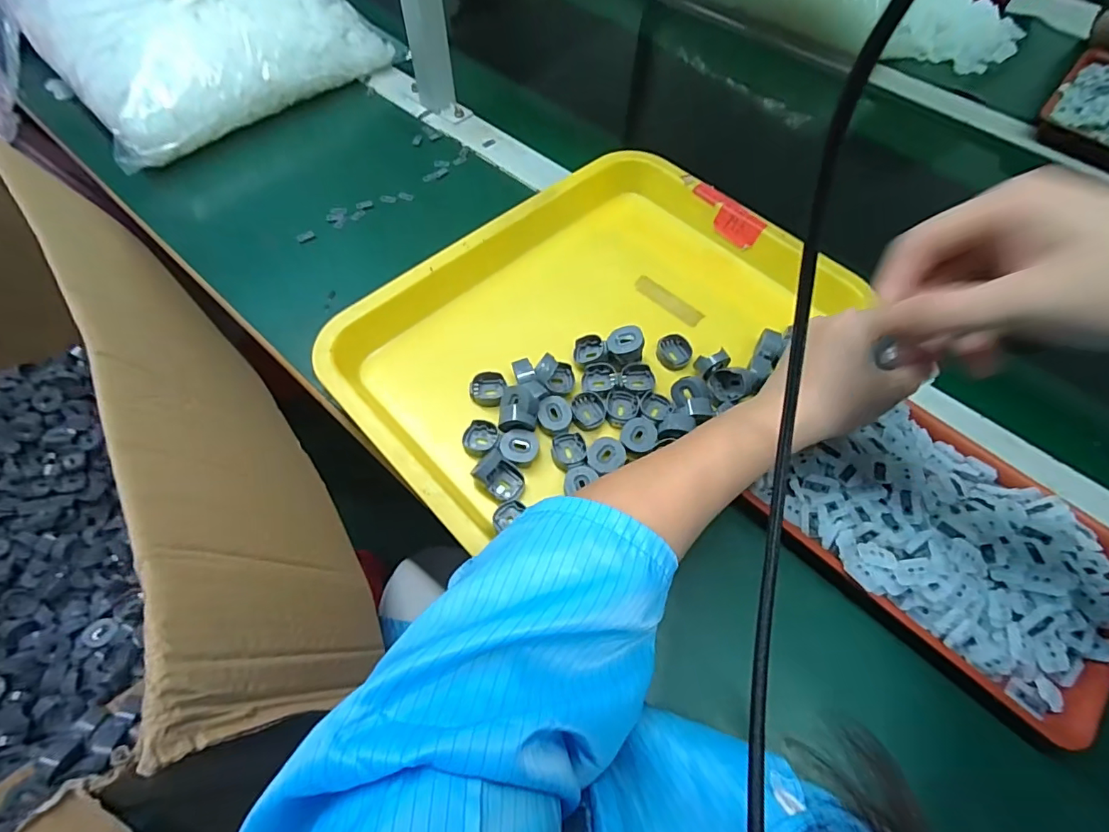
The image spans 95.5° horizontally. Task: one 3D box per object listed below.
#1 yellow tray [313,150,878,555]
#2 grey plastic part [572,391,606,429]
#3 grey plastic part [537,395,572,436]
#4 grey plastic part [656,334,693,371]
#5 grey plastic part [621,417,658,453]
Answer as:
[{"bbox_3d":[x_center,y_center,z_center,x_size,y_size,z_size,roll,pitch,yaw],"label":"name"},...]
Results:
[{"bbox_3d":[0.031,-0.080,0.414,0.384,0.034,0.251,-39,69,-20],"label":"yellow tray"},{"bbox_3d":[0.026,-0.004,0.386,0.025,0.010,0.027,4,61,1],"label":"grey plastic part"},{"bbox_3d":[0.000,0.000,0.378,0.025,0.011,0.031,-6,62,-4],"label":"grey plastic part"},{"bbox_3d":[0.098,-0.053,0.413,0.028,0.011,0.026,20,63,10],"label":"grey plastic part"},{"bbox_3d":[0.062,0.015,0.371,0.026,0.009,0.026,16,62,7],"label":"grey plastic part"}]

